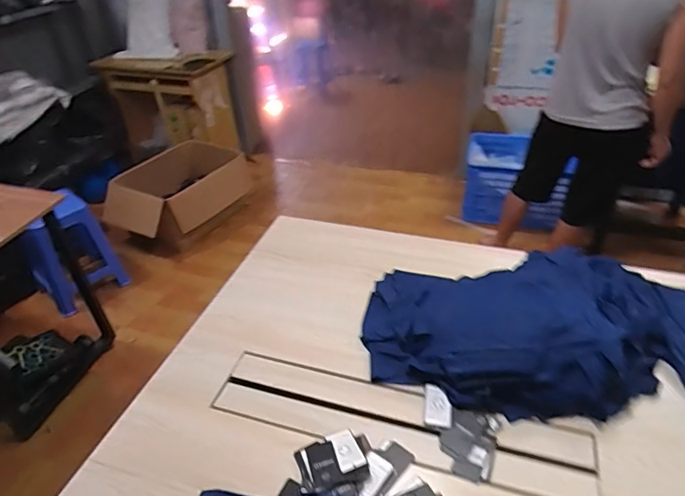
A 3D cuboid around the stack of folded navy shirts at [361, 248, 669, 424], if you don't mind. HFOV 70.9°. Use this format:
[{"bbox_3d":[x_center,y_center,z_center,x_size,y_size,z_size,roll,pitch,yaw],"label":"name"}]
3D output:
[{"bbox_3d":[0.369,0.140,1.023,0.633,0.100,0.441,2,38,7],"label":"stack of folded navy shirts"}]

